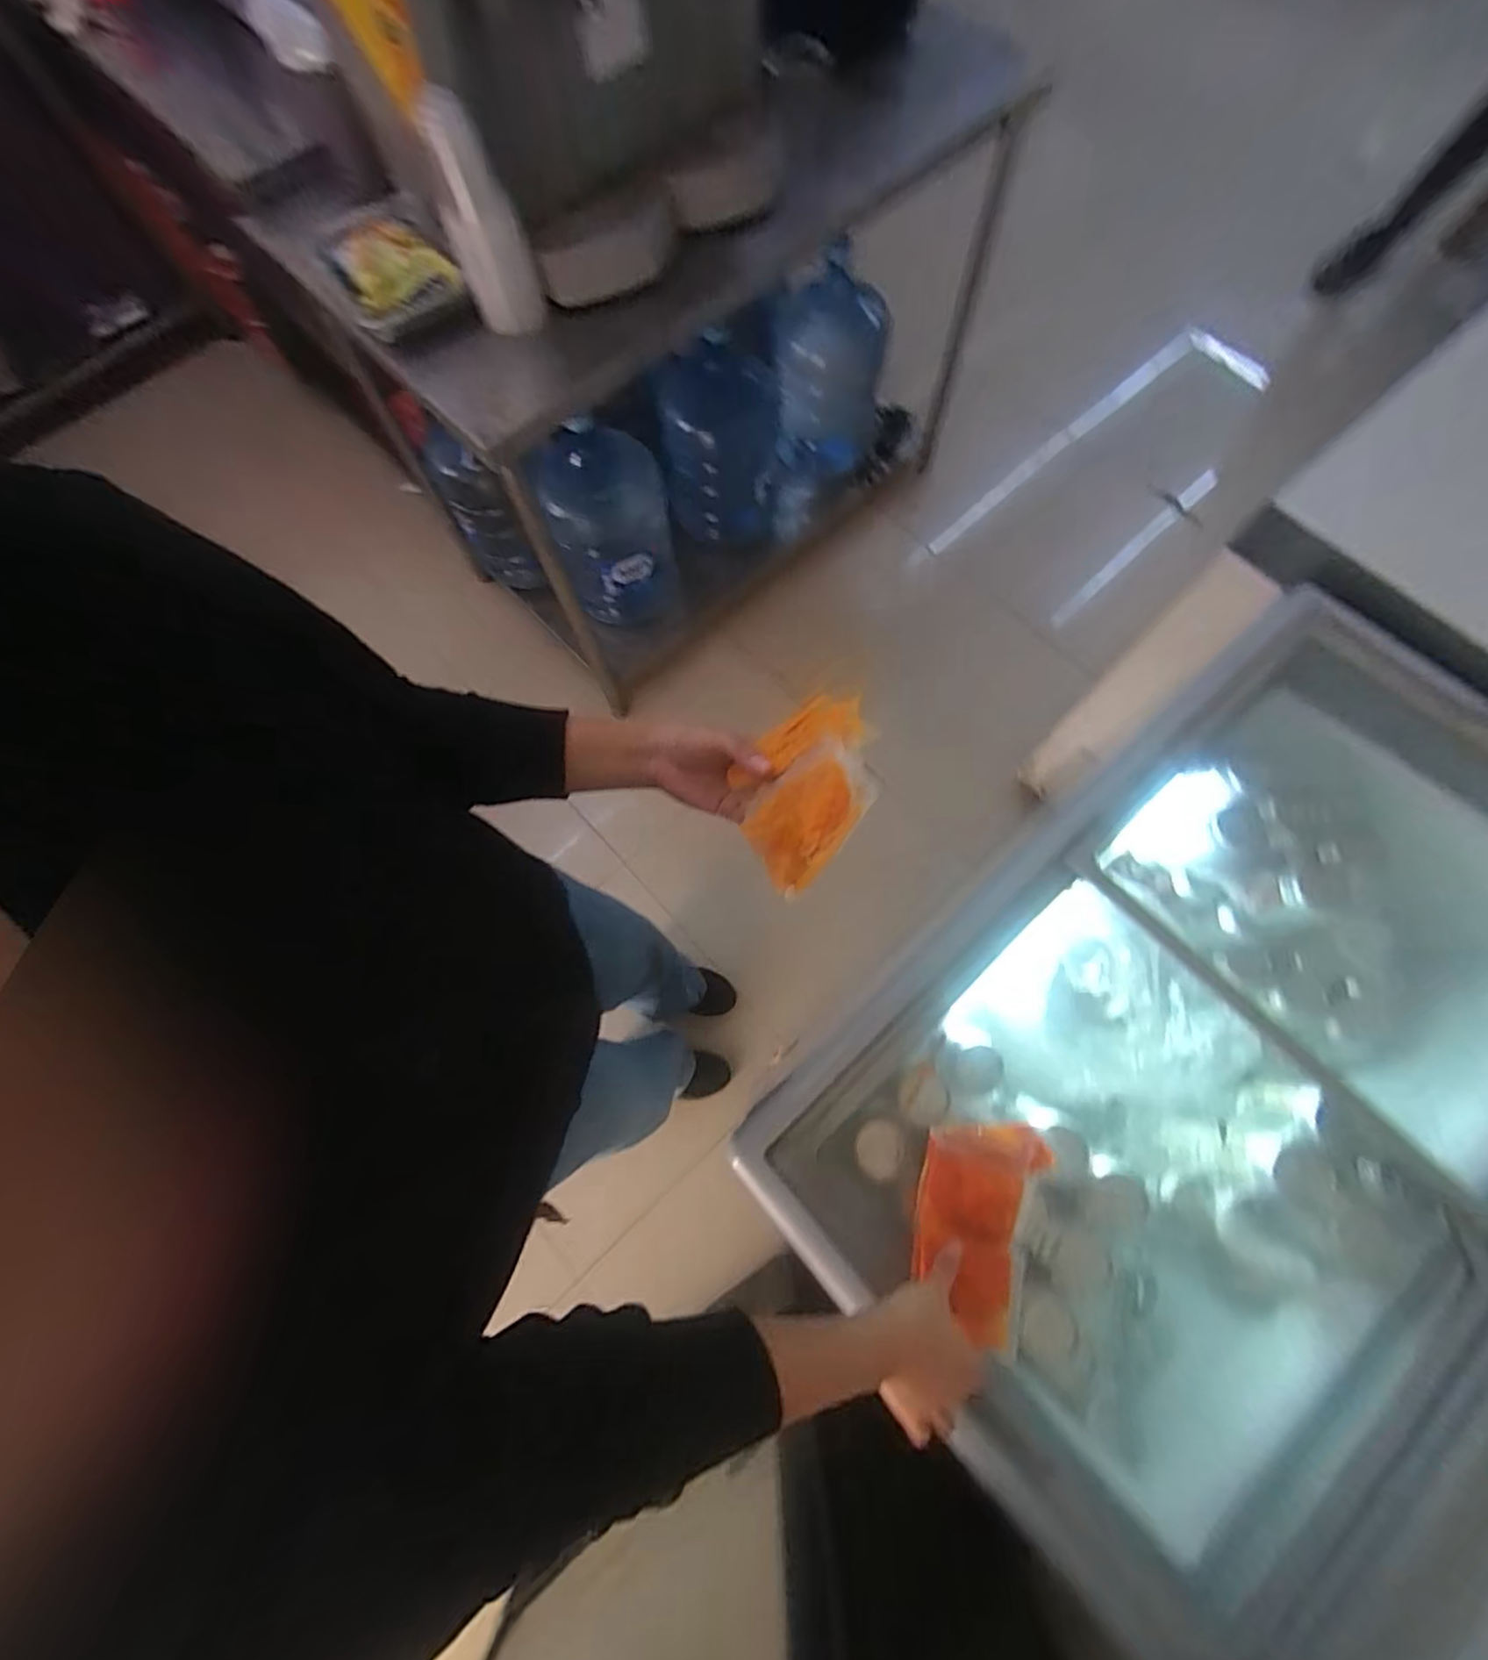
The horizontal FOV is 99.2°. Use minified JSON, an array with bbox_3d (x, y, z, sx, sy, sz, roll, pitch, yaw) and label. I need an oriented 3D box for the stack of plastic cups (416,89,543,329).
[{"bbox_3d":[-0.346,-0.798,0.835,0.094,0.228,0.074,-23,51,-5],"label":"stack of plastic cups"}]

